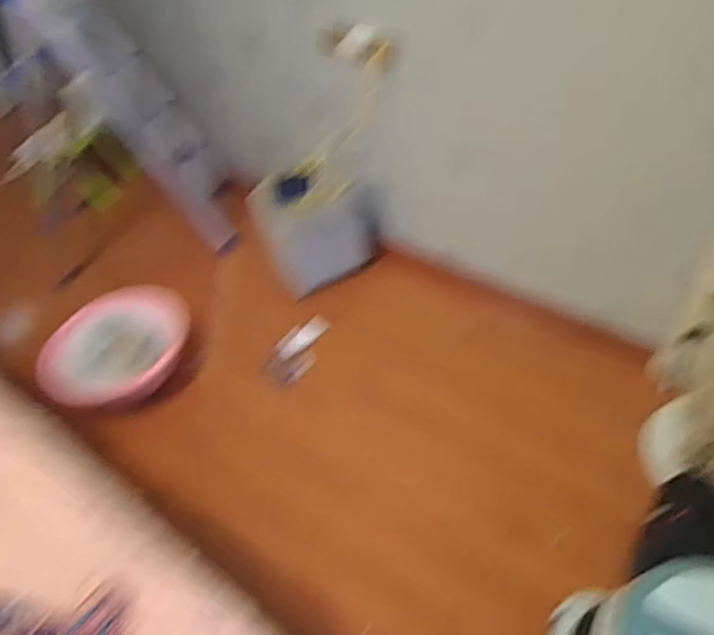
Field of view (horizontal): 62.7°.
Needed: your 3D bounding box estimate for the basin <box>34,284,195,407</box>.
[{"bbox_3d":[-0.709,0.082,1.745,0.303,0.164,0.437,33,57,30],"label":"basin"}]

